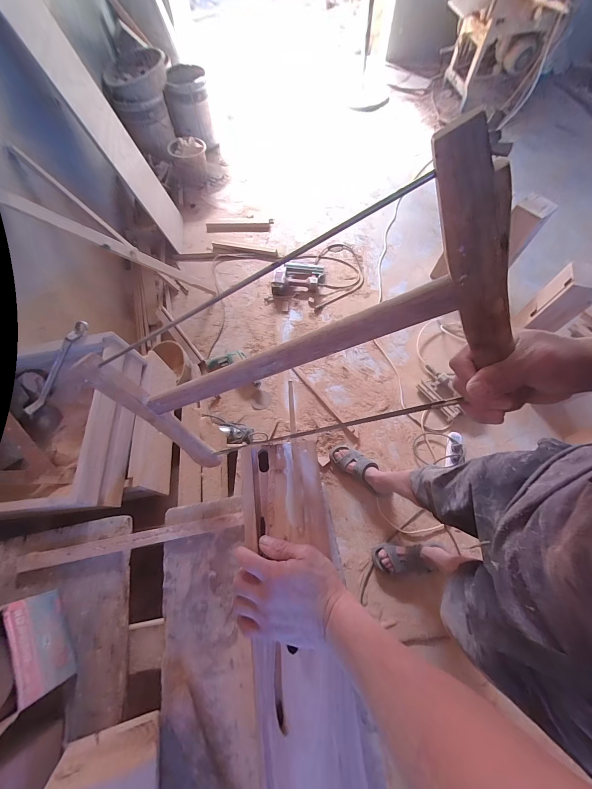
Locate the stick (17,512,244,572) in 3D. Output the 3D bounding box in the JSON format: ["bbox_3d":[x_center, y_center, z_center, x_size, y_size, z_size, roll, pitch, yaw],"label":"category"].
[{"bbox_3d":[-0.285,0.256,0.508,0.384,0.016,0.027,-10,67,-2],"label":"stick"}]

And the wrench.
[{"bbox_3d":[-0.535,-0.063,0.649,0.025,0.032,0.233,35,96,12],"label":"wrench"}]

